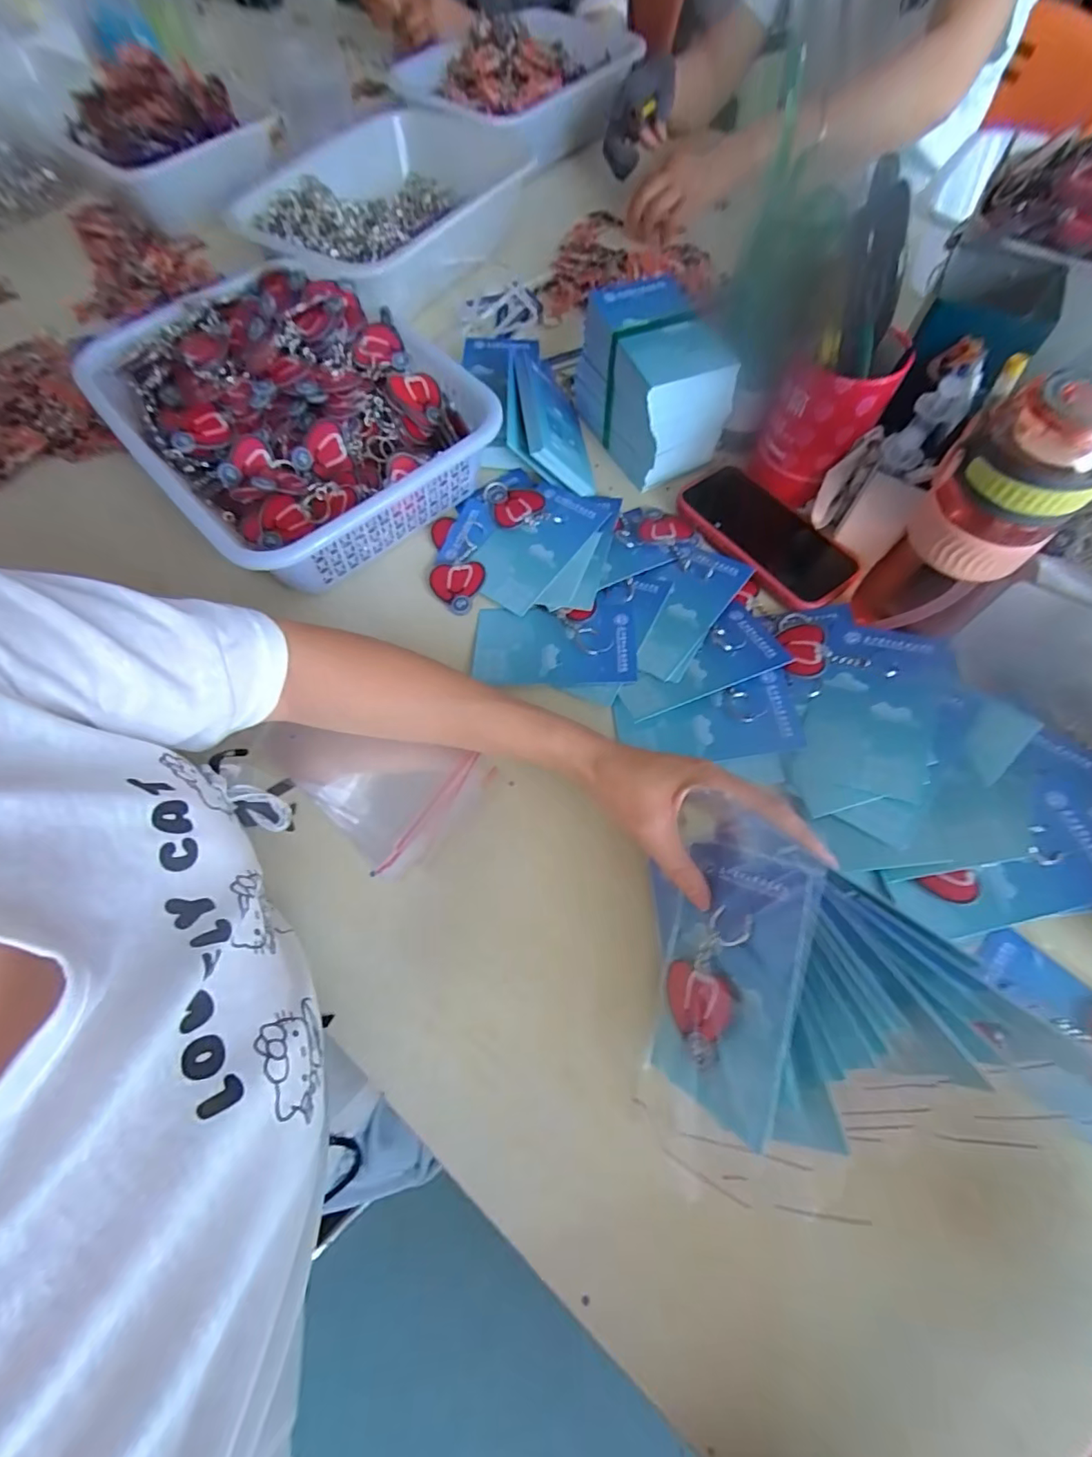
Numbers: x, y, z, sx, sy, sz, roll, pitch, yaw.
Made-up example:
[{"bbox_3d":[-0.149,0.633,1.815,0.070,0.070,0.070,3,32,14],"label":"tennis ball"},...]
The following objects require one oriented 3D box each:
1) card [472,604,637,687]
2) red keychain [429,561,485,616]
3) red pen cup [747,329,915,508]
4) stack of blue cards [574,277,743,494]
[{"bbox_3d":[0.006,-0.072,0.446,0.131,0.006,0.079,0,66,1],"label":"card"},{"bbox_3d":[-0.079,-0.127,0.479,0.048,0.012,0.050,-5,66,-1],"label":"red keychain"},{"bbox_3d":[0.240,-0.274,0.469,0.084,0.110,0.082,22,68,10],"label":"red pen cup"},{"bbox_3d":[0.097,-0.322,0.497,0.091,0.097,0.142,-21,67,-9],"label":"stack of blue cards"}]

